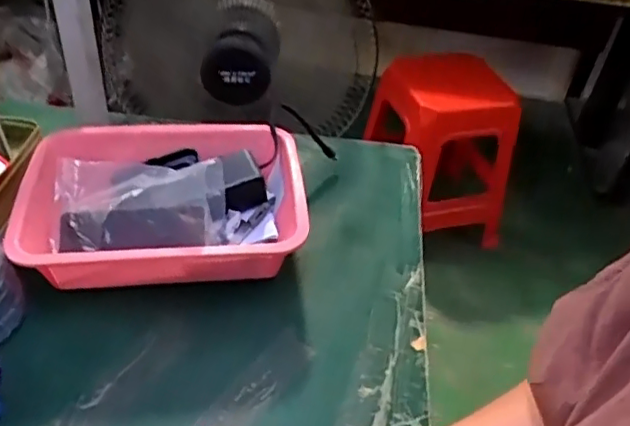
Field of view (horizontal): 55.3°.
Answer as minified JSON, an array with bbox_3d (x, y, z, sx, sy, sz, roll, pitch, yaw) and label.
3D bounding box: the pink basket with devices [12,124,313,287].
[{"bbox_3d":[-0.160,-0.009,0.681,0.279,0.111,0.204,-2,41,-9],"label":"pink basket with devices"}]

